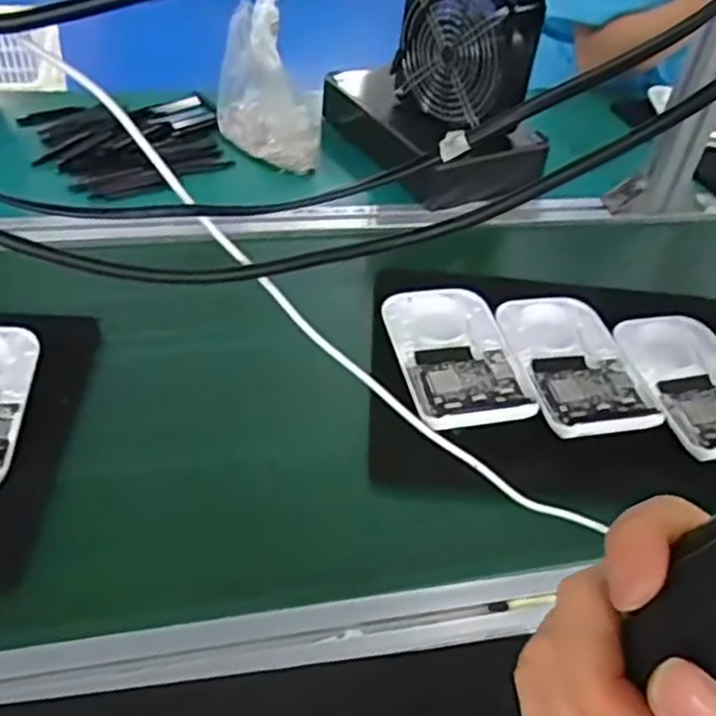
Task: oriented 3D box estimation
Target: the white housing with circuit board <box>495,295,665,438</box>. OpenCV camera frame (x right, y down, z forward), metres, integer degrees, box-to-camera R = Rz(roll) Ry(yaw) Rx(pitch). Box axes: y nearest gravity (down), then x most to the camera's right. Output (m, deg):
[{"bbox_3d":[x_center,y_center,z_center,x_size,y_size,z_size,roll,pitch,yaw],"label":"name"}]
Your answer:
[{"bbox_3d":[0.181,0.002,0.629,0.100,0.015,0.157,-4,44,-12],"label":"white housing with circuit board"}]

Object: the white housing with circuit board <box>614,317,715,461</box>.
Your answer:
[{"bbox_3d":[0.282,0.018,0.622,0.095,0.015,0.163,-7,45,-16],"label":"white housing with circuit board"}]

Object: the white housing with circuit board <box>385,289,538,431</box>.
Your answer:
[{"bbox_3d":[0.080,-0.003,0.620,0.095,0.018,0.153,-5,44,-13],"label":"white housing with circuit board"}]

